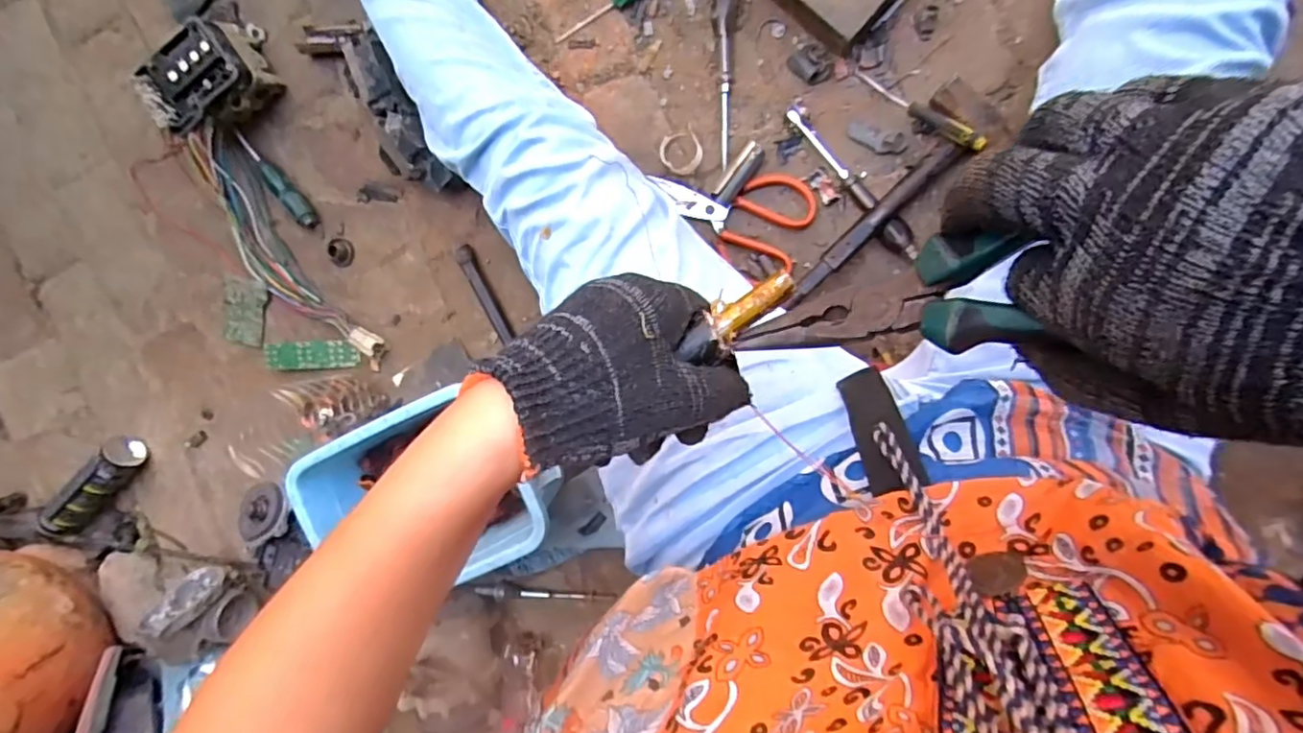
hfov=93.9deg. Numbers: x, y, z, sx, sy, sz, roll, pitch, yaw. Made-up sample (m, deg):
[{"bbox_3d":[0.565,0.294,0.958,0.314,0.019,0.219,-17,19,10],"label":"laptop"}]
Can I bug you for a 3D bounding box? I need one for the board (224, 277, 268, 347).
[{"bbox_3d":[-0.551,-0.073,0.824,0.057,0.005,0.090,12,101,7],"label":"board"}]

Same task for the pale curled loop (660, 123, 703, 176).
[{"bbox_3d":[0.035,-0.246,0.699,0.047,0.006,0.050,1,99,9],"label":"pale curled loop"}]

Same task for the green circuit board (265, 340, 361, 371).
[{"bbox_3d":[-0.452,-0.015,0.815,0.119,0.010,0.037,-4,98,-11],"label":"green circuit board"}]

